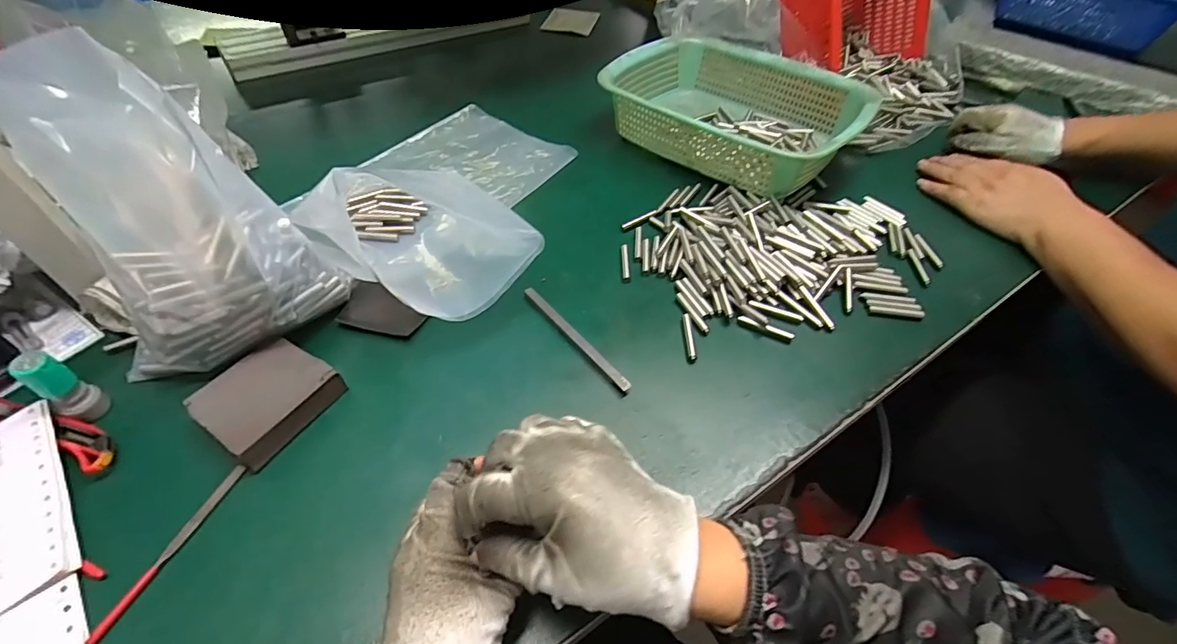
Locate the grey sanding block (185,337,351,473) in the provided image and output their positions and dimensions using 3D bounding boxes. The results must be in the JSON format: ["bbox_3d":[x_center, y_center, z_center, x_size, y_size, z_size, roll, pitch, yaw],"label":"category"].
[{"bbox_3d":[-0.235,0.057,0.365,0.073,0.030,0.079,25,52,19],"label":"grey sanding block"}]

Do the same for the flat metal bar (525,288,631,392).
[{"bbox_3d":[-0.013,0.012,0.420,0.009,0.010,0.135,-31,56,-26],"label":"flat metal bar"}]

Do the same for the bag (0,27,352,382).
[{"bbox_3d":[-0.266,-0.055,0.333,0.075,0.218,0.144,34,56,25],"label":"bag"}]

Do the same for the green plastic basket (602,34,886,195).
[{"bbox_3d":[0.179,-0.258,0.611,0.281,0.074,0.212,30,54,22],"label":"green plastic basket"}]

